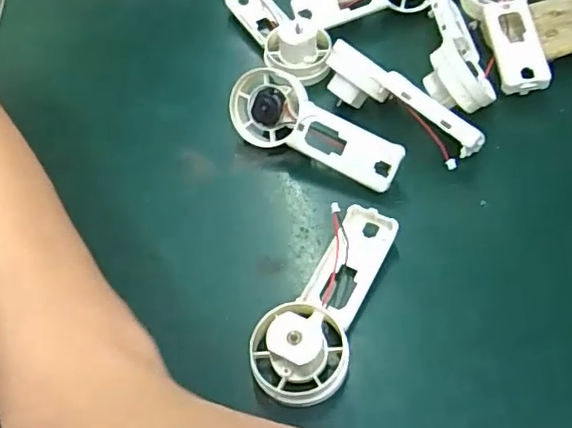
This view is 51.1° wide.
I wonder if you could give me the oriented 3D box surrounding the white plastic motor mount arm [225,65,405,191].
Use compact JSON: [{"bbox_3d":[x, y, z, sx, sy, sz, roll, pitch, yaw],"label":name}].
[{"bbox_3d":[0.016,-0.045,0.304,0.093,0.038,0.022,24,20,21],"label":"white plastic motor mount arm"}]

